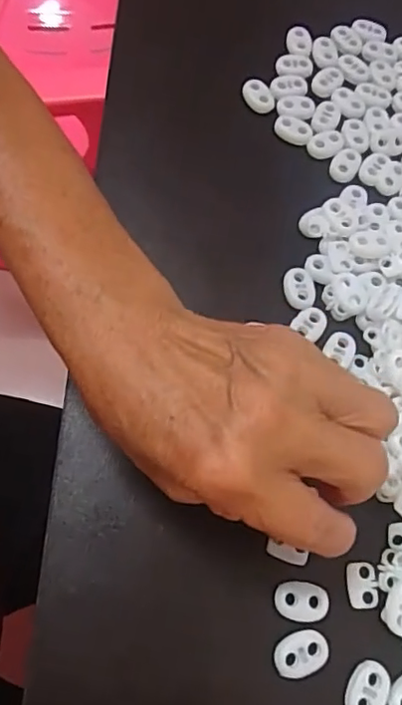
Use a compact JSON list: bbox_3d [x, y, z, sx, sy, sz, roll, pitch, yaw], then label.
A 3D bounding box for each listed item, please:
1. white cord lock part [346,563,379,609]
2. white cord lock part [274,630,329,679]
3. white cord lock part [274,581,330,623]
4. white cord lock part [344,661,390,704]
[{"bbox_3d":[0.070,0.101,0.249,0.013,0.004,0.018,-3,69,-4],"label":"white cord lock part"},{"bbox_3d":[0.041,0.123,0.234,0.023,0.004,0.016,-13,70,-7],"label":"white cord lock part"},{"bbox_3d":[0.042,0.105,0.242,0.023,0.004,0.015,8,69,1],"label":"white cord lock part"},{"bbox_3d":[0.067,0.137,0.231,0.016,0.004,0.022,22,70,6],"label":"white cord lock part"}]

